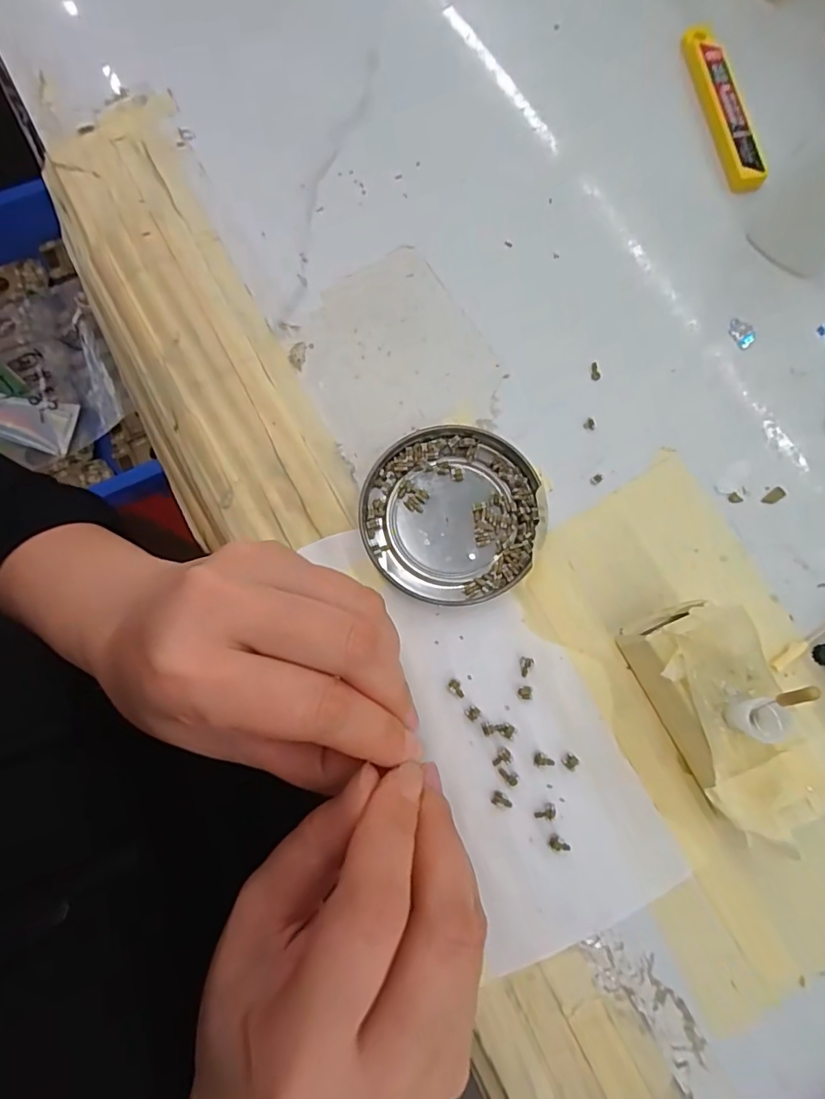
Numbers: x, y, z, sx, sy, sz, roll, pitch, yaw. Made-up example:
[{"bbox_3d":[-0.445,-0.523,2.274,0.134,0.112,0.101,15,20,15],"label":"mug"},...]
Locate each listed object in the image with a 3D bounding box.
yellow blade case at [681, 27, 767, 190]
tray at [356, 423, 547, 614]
[{"bbox_3d":[0.161,-0.232,0.285,0.018,0.011,0.101,-10,77,-1],"label":"yellow blade case"},{"bbox_3d":[0.018,-0.016,0.241,0.077,0.009,0.078,0,77,2],"label":"tray"}]

